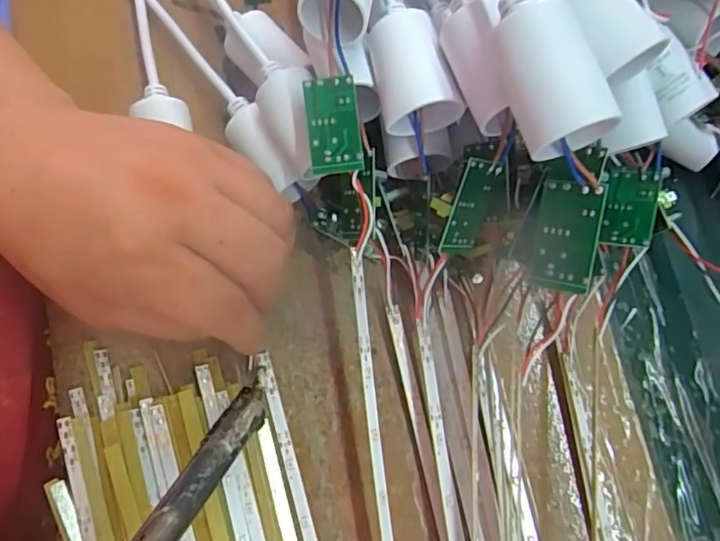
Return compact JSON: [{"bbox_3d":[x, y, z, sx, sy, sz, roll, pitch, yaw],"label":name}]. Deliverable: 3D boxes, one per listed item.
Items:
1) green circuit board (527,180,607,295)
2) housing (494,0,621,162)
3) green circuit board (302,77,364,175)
[{"bbox_3d":[0.073,-0.012,0.198,0.021,0.004,0.038,12,97,33],"label":"green circuit board"},{"bbox_3d":[0.061,-0.062,0.180,0.026,0.025,0.044,-18,80,-3],"label":"housing"},{"bbox_3d":[-0.011,-0.058,0.223,0.020,0.004,0.037,-7,88,3],"label":"green circuit board"}]

